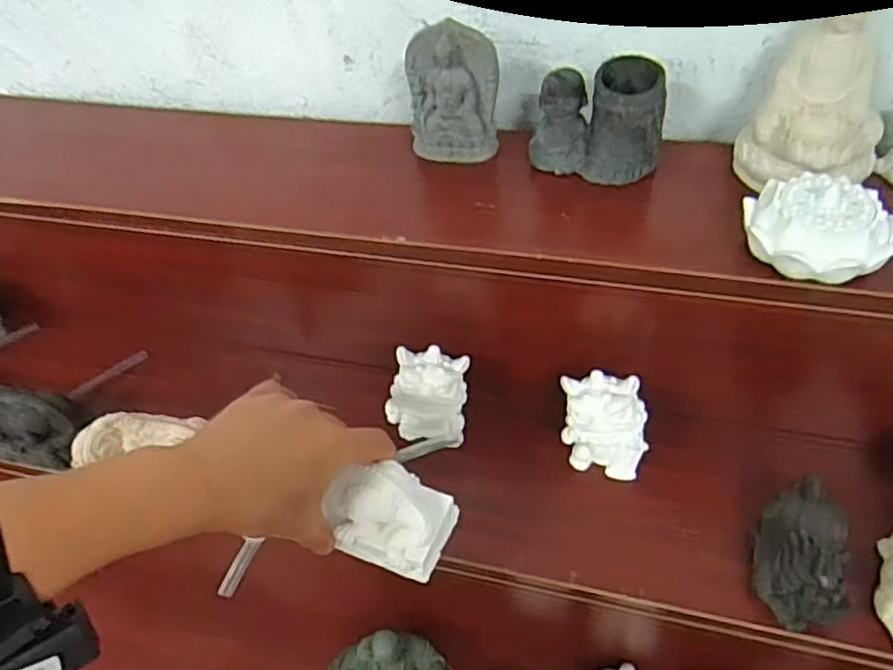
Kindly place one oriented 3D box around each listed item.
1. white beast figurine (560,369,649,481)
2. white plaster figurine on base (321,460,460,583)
[{"bbox_3d":[0.142,0.083,0.592,0.074,0.089,0.049,6,48,12],"label":"white beast figurine"},{"bbox_3d":[-0.045,0.132,0.486,0.104,0.070,0.053,33,11,2],"label":"white plaster figurine on base"}]

